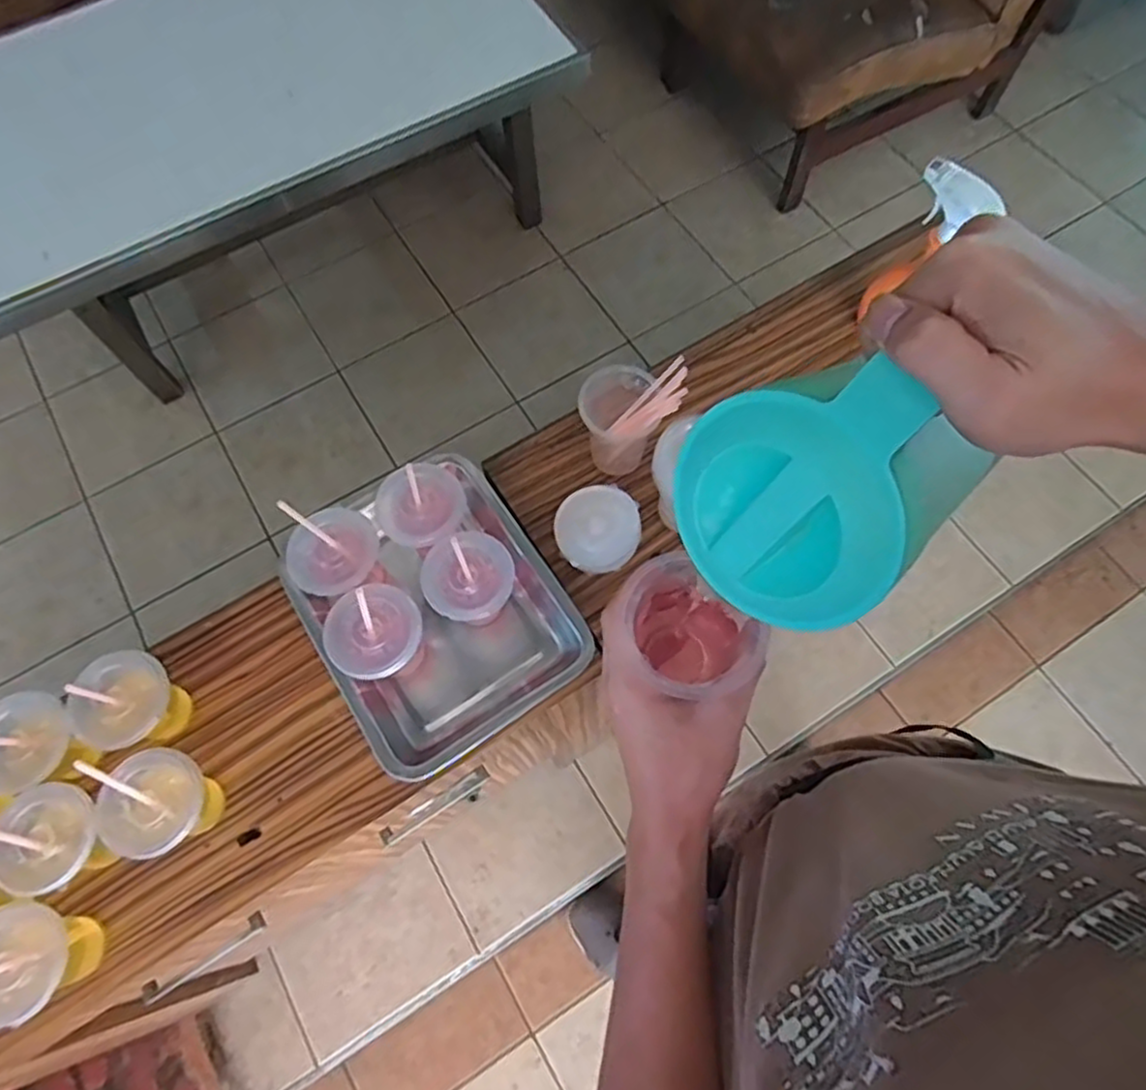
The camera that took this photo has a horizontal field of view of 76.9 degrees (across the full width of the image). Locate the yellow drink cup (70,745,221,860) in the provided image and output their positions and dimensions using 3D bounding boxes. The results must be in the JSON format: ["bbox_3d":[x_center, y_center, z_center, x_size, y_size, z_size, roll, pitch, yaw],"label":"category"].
[{"bbox_3d":[-0.388,0.237,0.663,0.084,0.151,0.088,-1,68,1],"label":"yellow drink cup"}]

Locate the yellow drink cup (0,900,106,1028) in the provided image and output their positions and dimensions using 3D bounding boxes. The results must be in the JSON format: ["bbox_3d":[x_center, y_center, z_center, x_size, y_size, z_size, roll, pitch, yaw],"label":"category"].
[{"bbox_3d":[-0.476,0.366,0.638,0.083,0.103,0.092,-16,68,-5],"label":"yellow drink cup"}]

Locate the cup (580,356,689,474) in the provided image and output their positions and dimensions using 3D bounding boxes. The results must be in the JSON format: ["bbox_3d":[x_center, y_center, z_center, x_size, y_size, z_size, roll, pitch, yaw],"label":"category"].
[{"bbox_3d":[0.061,-0.137,0.793,0.107,0.146,0.084,9,68,5],"label":"cup"}]

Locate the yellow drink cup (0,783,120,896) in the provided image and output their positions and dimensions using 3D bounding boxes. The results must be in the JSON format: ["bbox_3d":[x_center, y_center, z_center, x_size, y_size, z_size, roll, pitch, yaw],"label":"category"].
[{"bbox_3d":[-0.467,0.262,0.650,0.082,0.123,0.085,-1,68,1],"label":"yellow drink cup"}]

